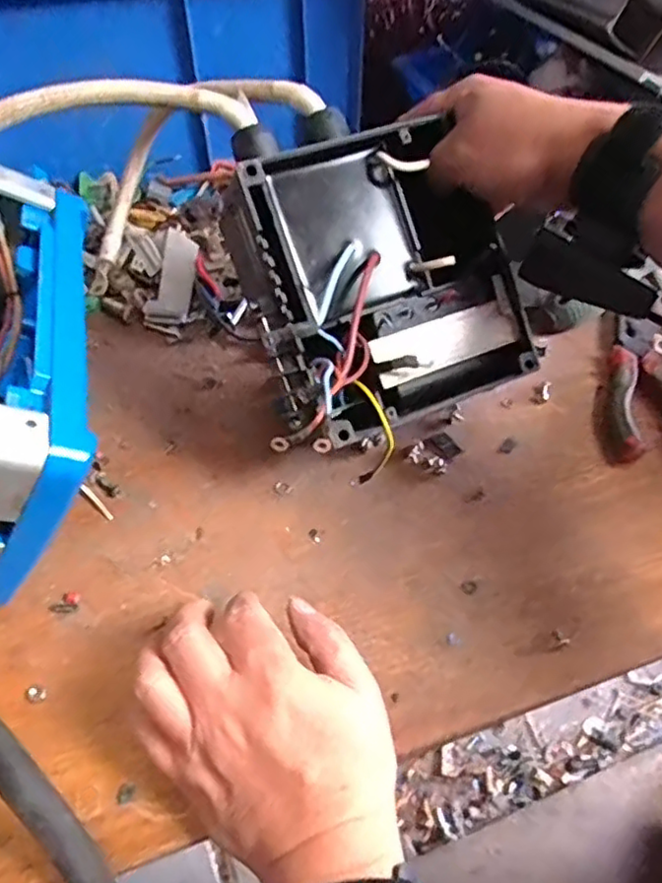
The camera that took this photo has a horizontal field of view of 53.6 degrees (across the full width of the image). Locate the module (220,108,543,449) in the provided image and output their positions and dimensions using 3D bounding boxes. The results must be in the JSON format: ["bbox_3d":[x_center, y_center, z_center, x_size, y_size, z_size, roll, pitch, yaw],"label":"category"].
[{"bbox_3d":[0.029,-0.088,0.351,0.139,0.057,0.153,-23,93,-13],"label":"module"}]

